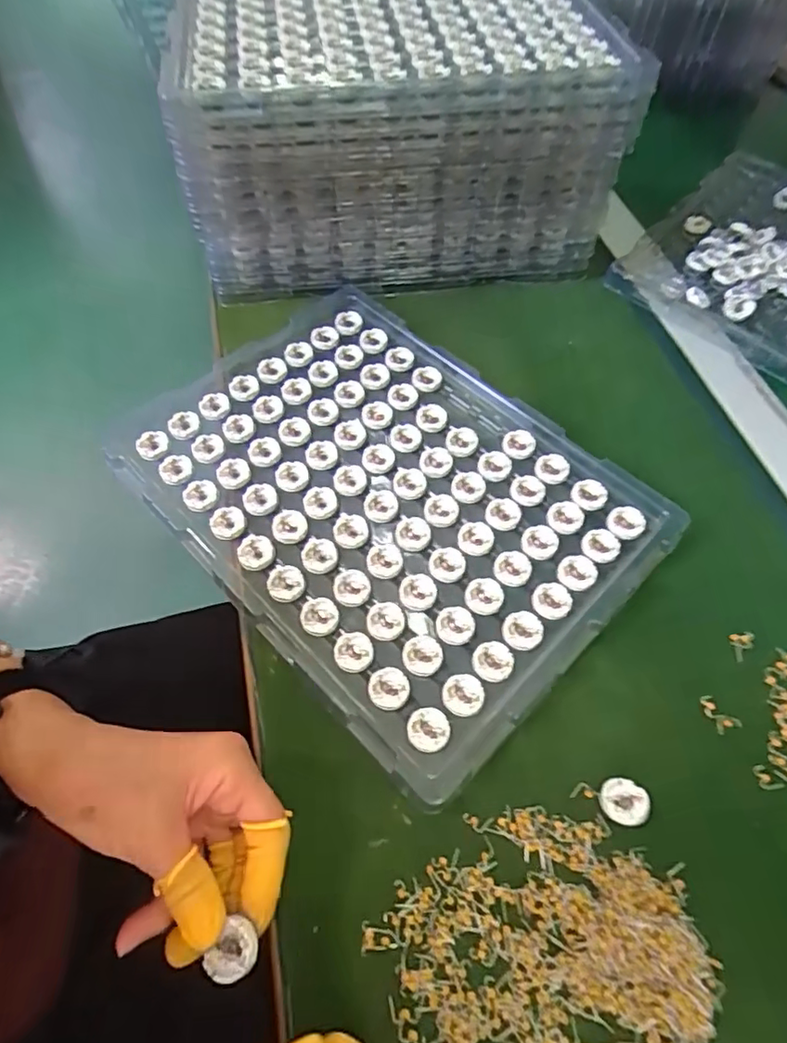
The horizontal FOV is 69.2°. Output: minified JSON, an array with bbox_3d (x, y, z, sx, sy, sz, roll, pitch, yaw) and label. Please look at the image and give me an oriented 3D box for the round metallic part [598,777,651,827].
[{"bbox_3d":[0.122,0.150,0.305,0.022,0.013,0.023,1,58,-2],"label":"round metallic part"}]

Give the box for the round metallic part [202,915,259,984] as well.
[{"bbox_3d":[-0.069,0.185,0.245,0.019,0.006,0.022,19,59,9],"label":"round metallic part"}]

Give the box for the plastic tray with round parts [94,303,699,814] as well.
[{"bbox_3d":[-0.010,-0.028,0.408,0.253,0.015,0.350,-39,67,-23],"label":"plastic tray with round parts"}]

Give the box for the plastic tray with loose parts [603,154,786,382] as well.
[{"bbox_3d":[0.413,-0.278,0.579,0.251,0.020,0.387,35,63,18],"label":"plastic tray with loose parts"}]

